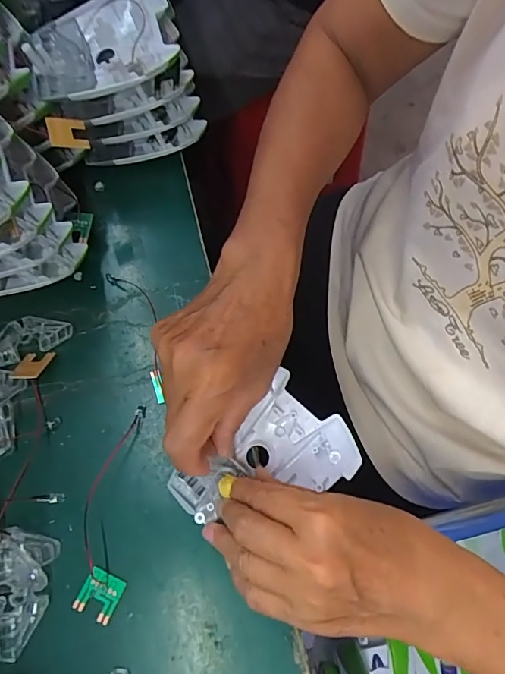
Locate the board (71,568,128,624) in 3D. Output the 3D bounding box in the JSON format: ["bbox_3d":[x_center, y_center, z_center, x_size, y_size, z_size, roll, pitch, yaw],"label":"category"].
[{"bbox_3d":[-0.097,0.162,0.283,0.025,0.004,0.025,23,69,8],"label":"board"}]

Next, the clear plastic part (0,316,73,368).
[{"bbox_3d":[-0.173,0.001,0.342,0.067,0.007,0.030,-23,70,-10],"label":"clear plastic part"}]

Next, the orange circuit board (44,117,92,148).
[{"bbox_3d":[-0.133,-0.146,0.323,0.027,0.008,0.023,-10,80,-22],"label":"orange circuit board"}]

